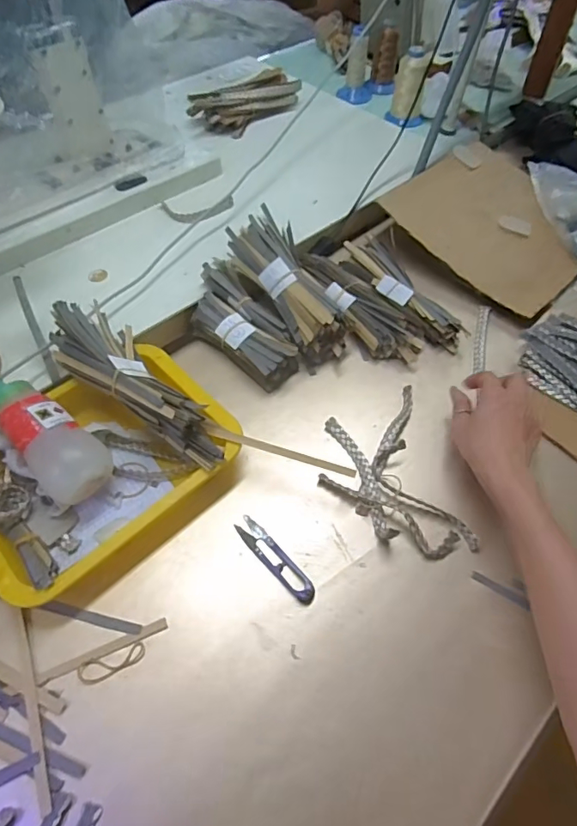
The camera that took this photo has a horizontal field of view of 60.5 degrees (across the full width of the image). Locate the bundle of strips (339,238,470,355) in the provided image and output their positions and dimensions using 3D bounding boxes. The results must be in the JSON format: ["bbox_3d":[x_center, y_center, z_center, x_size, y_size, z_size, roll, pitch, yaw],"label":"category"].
[{"bbox_3d":[0.142,-0.170,0.656,0.066,0.030,0.226,-23,59,-17],"label":"bundle of strips"}]

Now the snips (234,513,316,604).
[{"bbox_3d":[-0.012,0.138,0.469,0.021,0.005,0.101,-36,64,-24],"label":"snips"}]

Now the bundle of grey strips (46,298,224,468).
[{"bbox_3d":[-0.160,-0.031,0.504,0.073,0.045,0.232,-37,64,-24],"label":"bundle of grey strips"}]

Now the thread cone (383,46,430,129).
[{"bbox_3d":[0.218,-0.573,0.869,0.063,0.110,0.066,19,57,11],"label":"thread cone"}]

